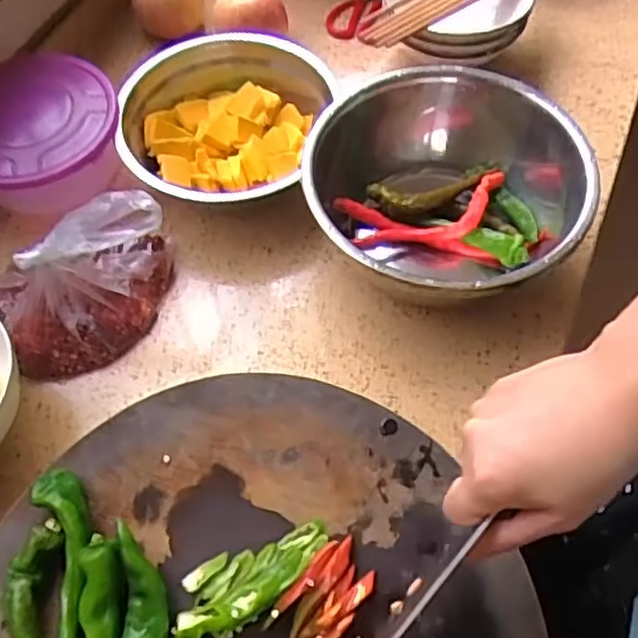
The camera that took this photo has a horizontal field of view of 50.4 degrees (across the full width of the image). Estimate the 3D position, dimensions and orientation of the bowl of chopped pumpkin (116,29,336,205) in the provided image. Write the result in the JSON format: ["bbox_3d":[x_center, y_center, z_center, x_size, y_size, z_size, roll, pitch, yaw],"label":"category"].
[{"bbox_3d":[-0.094,-0.180,0.657,0.183,0.075,0.204,7,60,5],"label":"bowl of chopped pumpkin"}]

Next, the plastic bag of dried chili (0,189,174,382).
[{"bbox_3d":[-0.193,-0.035,0.537,0.147,0.138,0.090,-20,61,-10],"label":"plastic bag of dried chili"}]

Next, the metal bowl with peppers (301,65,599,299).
[{"bbox_3d":[0.100,-0.105,0.592,0.235,0.103,0.238,-1,60,1],"label":"metal bowl with peppers"}]

